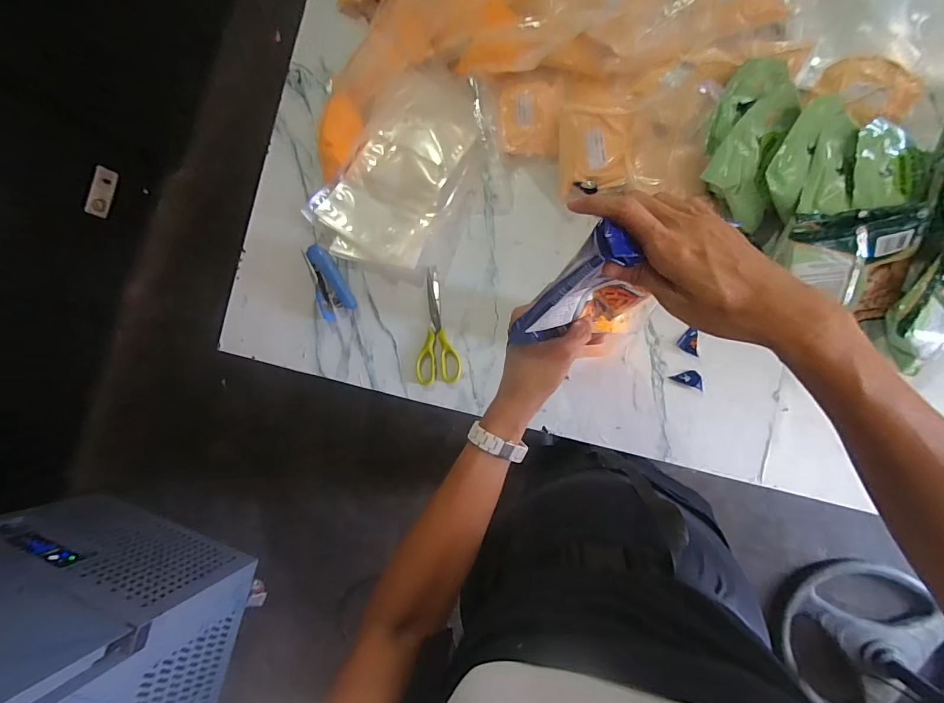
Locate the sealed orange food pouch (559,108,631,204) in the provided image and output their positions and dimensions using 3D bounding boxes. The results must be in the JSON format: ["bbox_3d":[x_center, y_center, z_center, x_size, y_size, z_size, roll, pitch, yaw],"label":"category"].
[{"bbox_3d":[0.172,-0.283,0.599,0.092,0.028,0.112,0,87,10],"label":"sealed orange food pouch"}]

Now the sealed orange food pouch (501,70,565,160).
[{"bbox_3d":[0.089,-0.351,0.633,0.089,0.024,0.117,3,88,10],"label":"sealed orange food pouch"}]

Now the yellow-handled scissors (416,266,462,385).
[{"bbox_3d":[-0.052,-0.040,0.656,0.067,0.010,0.176,-2,87,9],"label":"yellow-handled scissors"}]

